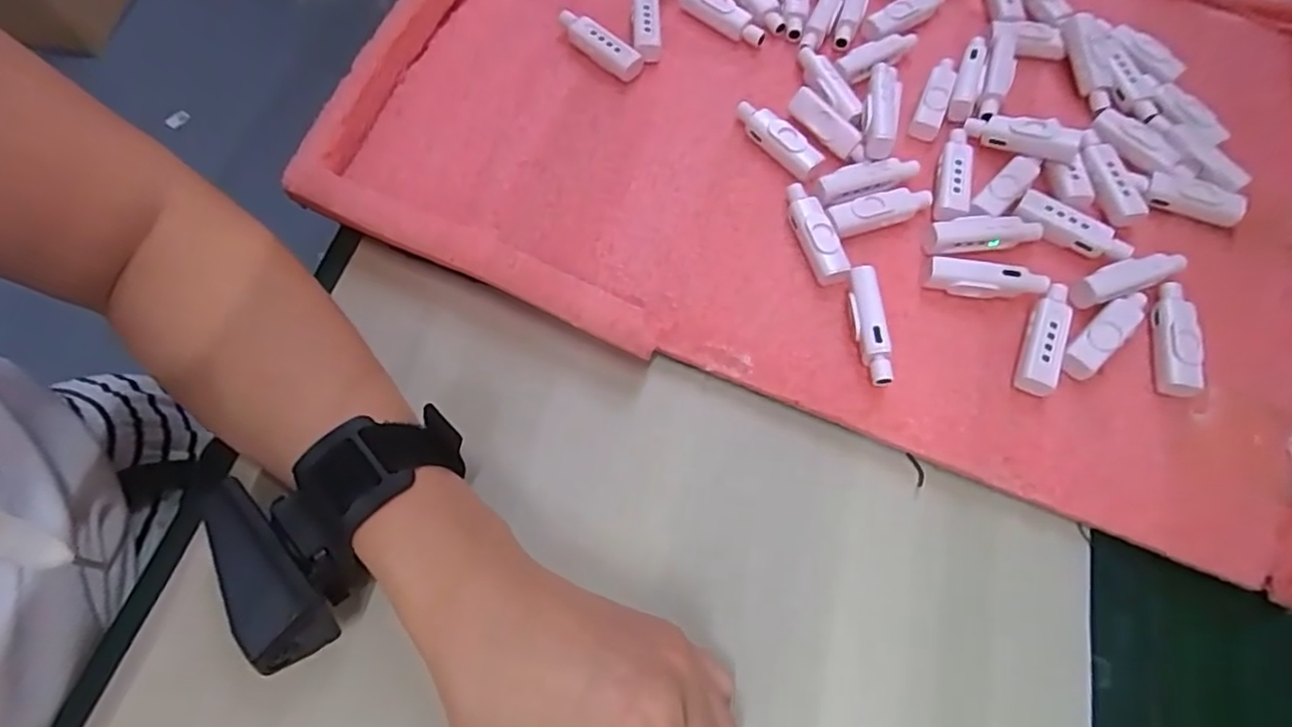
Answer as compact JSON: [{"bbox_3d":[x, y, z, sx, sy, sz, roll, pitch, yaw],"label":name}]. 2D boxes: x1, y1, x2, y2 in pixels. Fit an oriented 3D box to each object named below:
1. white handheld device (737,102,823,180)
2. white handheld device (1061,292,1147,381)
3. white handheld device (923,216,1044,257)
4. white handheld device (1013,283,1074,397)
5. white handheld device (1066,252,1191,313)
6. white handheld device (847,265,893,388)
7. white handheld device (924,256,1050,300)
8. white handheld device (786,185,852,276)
[{"bbox_3d":[0.068,-0.120,0.341,0.015,0.016,0.056,-41,73,-15],"label":"white handheld device"},{"bbox_3d":[0.216,-0.015,0.301,0.058,0.010,0.016,-40,73,-15],"label":"white handheld device"},{"bbox_3d":[0.167,-0.065,0.320,0.057,0.009,0.017,-5,68,-3],"label":"white handheld device"},{"bbox_3d":[0.186,-0.012,0.299,0.016,0.012,0.057,23,69,9],"label":"white handheld device"},{"bbox_3d":[0.234,-0.041,0.315,0.058,0.016,0.015,-19,69,-8],"label":"white handheld device"},{"bbox_3d":[0.102,-0.017,0.298,0.012,0.018,0.056,0,67,0],"label":"white handheld device"},{"bbox_3d":[0.163,-0.040,0.311,0.056,0.017,0.012,8,68,3],"label":"white handheld device"},{"bbox_3d":[0.082,-0.066,0.319,0.014,0.013,0.055,-17,69,-7],"label":"white handheld device"}]

